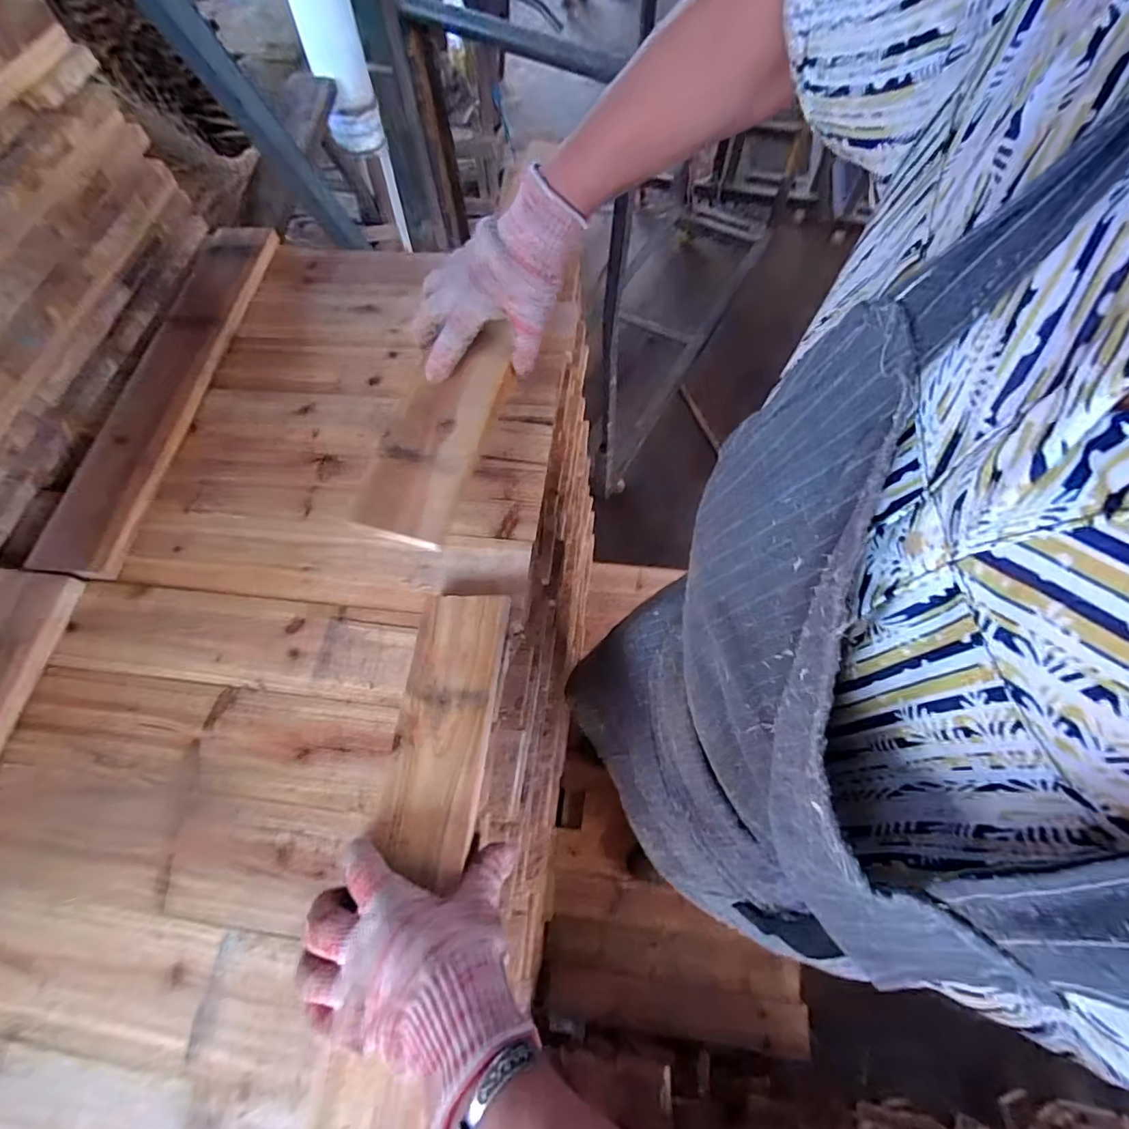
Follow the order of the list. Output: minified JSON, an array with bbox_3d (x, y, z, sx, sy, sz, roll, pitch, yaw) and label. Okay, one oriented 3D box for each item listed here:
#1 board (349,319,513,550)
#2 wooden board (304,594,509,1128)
[{"bbox_3d":[-0.108,-0.117,0.444,0.084,0.022,0.209,19,72,12],"label":"board"},{"bbox_3d":[-0.111,0.260,0.339,0.075,0.016,0.507,4,66,5],"label":"wooden board"}]

